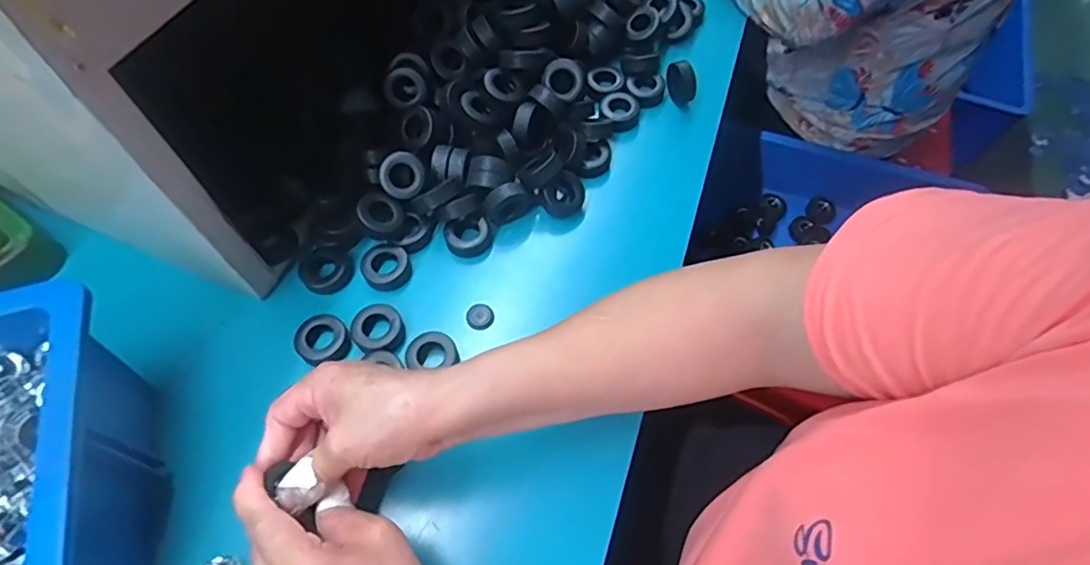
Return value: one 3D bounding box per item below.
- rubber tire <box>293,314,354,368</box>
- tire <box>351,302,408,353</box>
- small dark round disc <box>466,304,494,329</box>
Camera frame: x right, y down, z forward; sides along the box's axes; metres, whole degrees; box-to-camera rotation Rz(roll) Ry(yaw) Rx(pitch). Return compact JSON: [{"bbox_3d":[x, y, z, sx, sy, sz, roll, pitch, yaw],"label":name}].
[{"bbox_3d":[-0.163,0.044,0.441,0.039,0.014,0.036,1,61,-2],"label":"rubber tire"},{"bbox_3d":[-0.125,0.035,0.446,0.038,0.014,0.036,1,61,-2],"label":"tire"},{"bbox_3d":[-0.050,0.026,0.458,0.021,0.004,0.021,8,61,1],"label":"small dark round disc"}]

